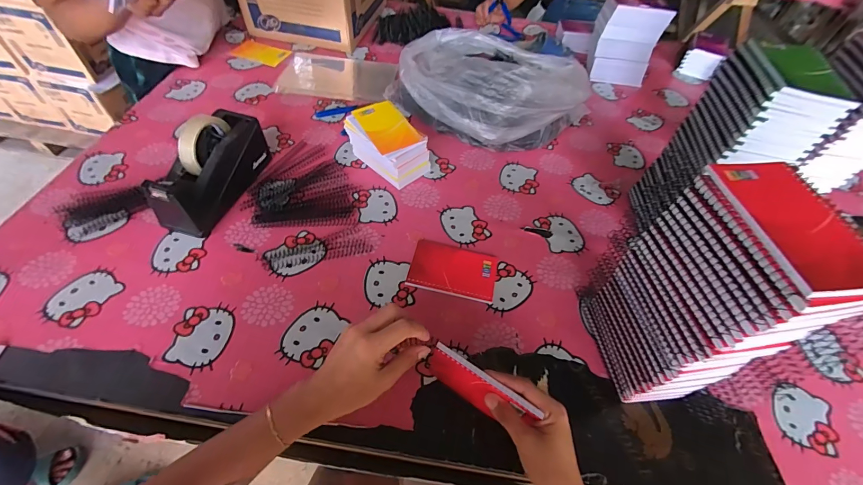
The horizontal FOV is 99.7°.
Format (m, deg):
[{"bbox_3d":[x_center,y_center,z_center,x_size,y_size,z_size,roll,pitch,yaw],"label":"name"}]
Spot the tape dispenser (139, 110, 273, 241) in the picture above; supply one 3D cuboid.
[{"bbox_3d":[-0.352,-0.120,0.577,0.070,0.123,0.210,16,52,7],"label":"tape dispenser"}]

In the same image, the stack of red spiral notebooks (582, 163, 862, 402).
[{"bbox_3d":[0.276,0.066,0.396,0.089,0.276,0.138,-5,53,-8],"label":"stack of red spiral notebooks"}]

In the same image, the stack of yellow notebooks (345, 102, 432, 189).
[{"bbox_3d":[-0.080,-0.177,0.663,0.091,0.084,0.135,-35,62,-27],"label":"stack of yellow notebooks"}]

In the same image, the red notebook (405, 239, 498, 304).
[{"bbox_3d":[0.034,0.041,0.558,0.128,0.009,0.084,12,52,4],"label":"red notebook"}]

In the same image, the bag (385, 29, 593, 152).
[{"bbox_3d":[0.123,-0.341,0.771,0.373,0.150,0.278,29,55,17],"label":"bag"}]

